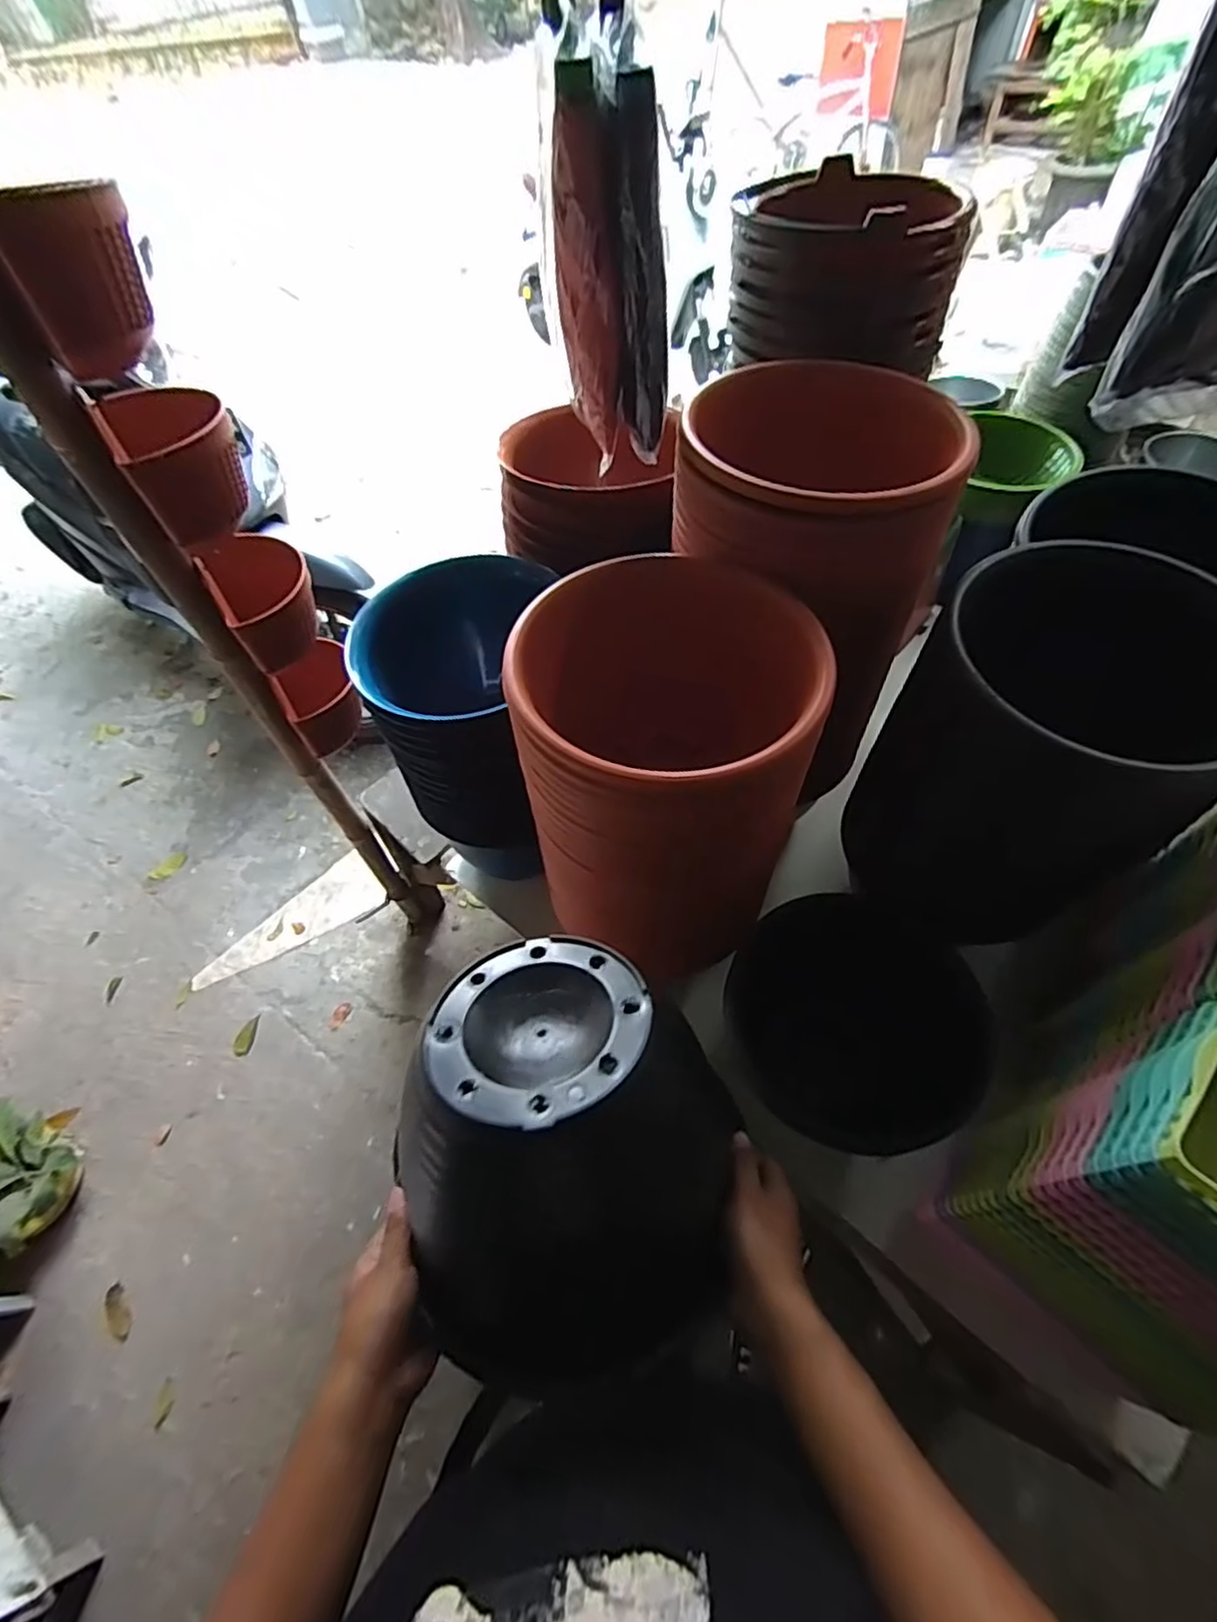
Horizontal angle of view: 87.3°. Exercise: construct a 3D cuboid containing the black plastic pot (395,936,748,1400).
[{"bbox_3d":[-0.026,0.262,0.477,0.210,0.247,0.220,-5,32,3],"label":"black plastic pot"}]

